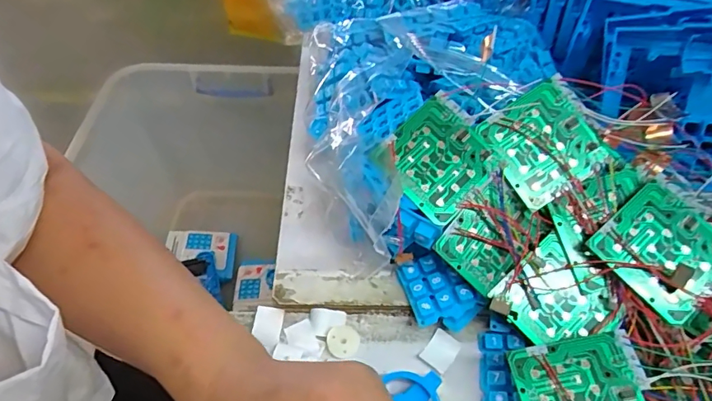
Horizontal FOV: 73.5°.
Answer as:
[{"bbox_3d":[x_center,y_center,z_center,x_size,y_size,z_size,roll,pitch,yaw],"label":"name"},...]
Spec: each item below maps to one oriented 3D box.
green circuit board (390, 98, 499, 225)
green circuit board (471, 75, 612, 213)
[{"bbox_3d":[0.057,-0.029,0.336,0.064,0.006,0.070,-41,77,-8],"label":"green circuit board"},{"bbox_3d":[0.131,-0.039,0.336,0.069,0.005,0.070,-36,80,-1],"label":"green circuit board"}]

